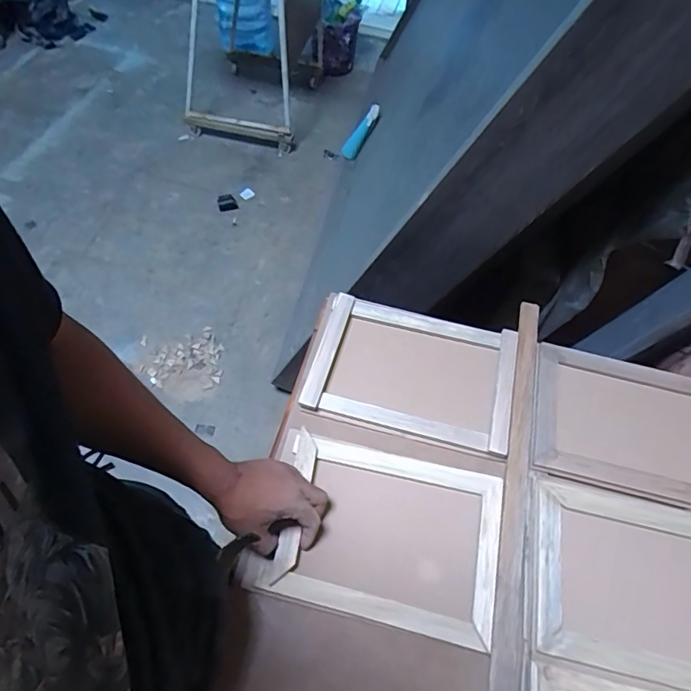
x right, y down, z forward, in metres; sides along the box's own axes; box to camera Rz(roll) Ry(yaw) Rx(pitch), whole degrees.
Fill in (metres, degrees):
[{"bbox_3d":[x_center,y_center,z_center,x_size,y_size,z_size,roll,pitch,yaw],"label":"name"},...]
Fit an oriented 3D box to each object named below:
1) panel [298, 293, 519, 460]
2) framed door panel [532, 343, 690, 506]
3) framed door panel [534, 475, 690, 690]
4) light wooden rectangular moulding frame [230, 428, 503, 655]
[{"bbox_3d":[0.104,0.035,0.743,0.295,0.033,0.207,14,59,3],"label":"panel"},{"bbox_3d":[0.426,0.120,0.719,0.302,0.040,0.210,15,59,3],"label":"framed door panel"},{"bbox_3d":[0.378,0.284,0.580,0.303,0.032,0.202,12,59,7],"label":"framed door panel"},{"bbox_3d":[0.042,0.231,0.619,0.294,0.029,0.200,11,59,7],"label":"light wooden rectangular moulding frame"}]

